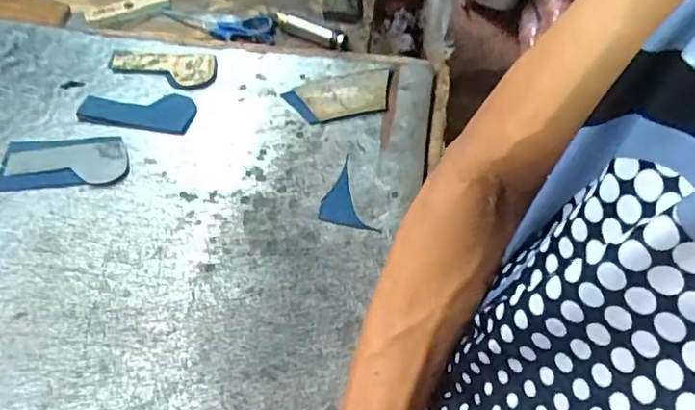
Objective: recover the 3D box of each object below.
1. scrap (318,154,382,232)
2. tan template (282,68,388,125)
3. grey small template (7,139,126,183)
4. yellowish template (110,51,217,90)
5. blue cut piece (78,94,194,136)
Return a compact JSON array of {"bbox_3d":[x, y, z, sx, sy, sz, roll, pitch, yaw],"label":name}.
[{"bbox_3d":[-0.007,-0.006,0.586,0.052,0.010,0.095,-17,57,-13],"label":"scrap"},{"bbox_3d":[-0.008,-0.132,0.666,0.125,0.011,0.061,-14,61,-4],"label":"tan template"},{"bbox_3d":[-0.310,-0.044,0.606,0.131,0.004,0.053,-6,59,-1],"label":"grey small template"},{"bbox_3d":[-0.235,-0.174,0.698,0.137,0.009,0.062,7,55,3],"label":"yellowish template"},{"bbox_3d":[-0.248,-0.113,0.654,0.127,0.007,0.056,5,55,2],"label":"blue cut piece"}]

